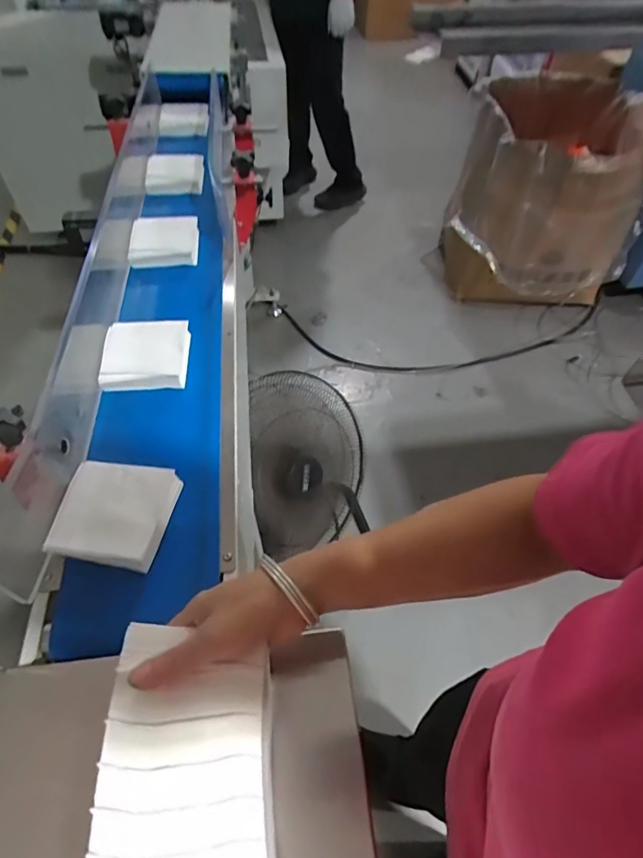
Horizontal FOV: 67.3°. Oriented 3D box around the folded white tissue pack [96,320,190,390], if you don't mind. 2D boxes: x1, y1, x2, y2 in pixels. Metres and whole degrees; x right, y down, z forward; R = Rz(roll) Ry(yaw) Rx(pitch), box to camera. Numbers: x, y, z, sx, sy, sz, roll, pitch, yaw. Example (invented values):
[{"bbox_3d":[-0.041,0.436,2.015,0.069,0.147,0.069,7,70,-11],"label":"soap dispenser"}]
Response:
[{"bbox_3d":[-0.232,-0.100,0.641,0.108,0.030,0.097,-2,54,-3],"label":"folded white tissue pack"}]

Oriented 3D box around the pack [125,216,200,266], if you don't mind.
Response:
[{"bbox_3d":[-0.262,-0.315,0.802,0.109,0.033,0.099,-2,54,-3],"label":"pack"}]

